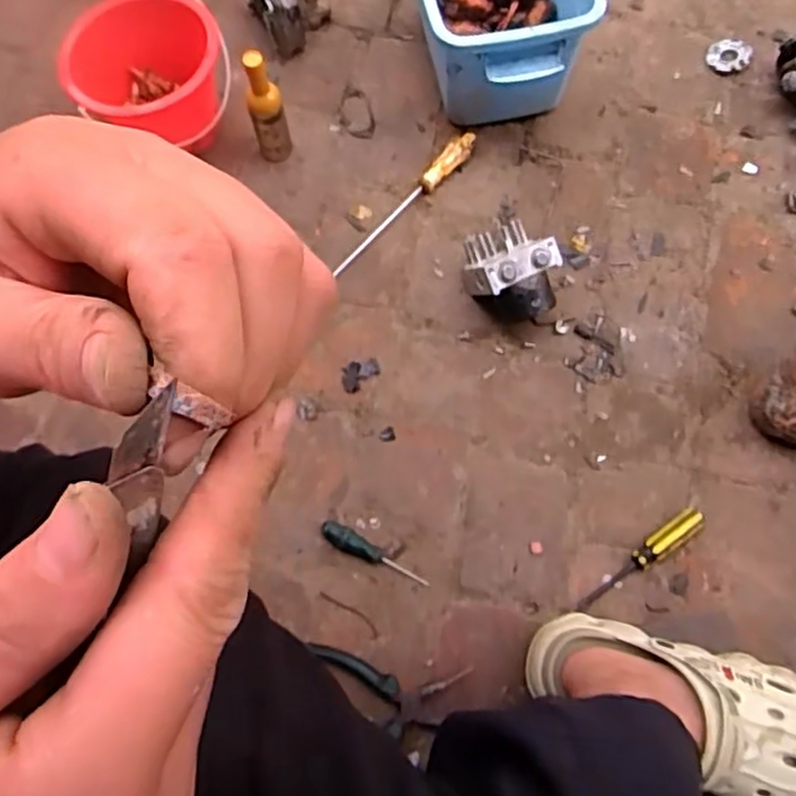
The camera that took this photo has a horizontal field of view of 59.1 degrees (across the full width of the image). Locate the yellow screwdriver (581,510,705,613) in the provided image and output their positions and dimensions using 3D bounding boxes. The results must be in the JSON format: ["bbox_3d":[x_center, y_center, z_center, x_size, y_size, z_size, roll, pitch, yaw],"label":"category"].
[{"bbox_3d":[0.247,0.164,0.713,0.157,0.025,0.024,-34,73,-8],"label":"yellow screwdriver"}]

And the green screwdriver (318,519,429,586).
[{"bbox_3d":[-0.026,0.165,0.735,0.122,0.020,0.022,27,75,12],"label":"green screwdriver"}]

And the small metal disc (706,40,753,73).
[{"bbox_3d":[0.434,-0.449,0.921,0.052,0.013,0.052,-1,71,3],"label":"small metal disc"}]

